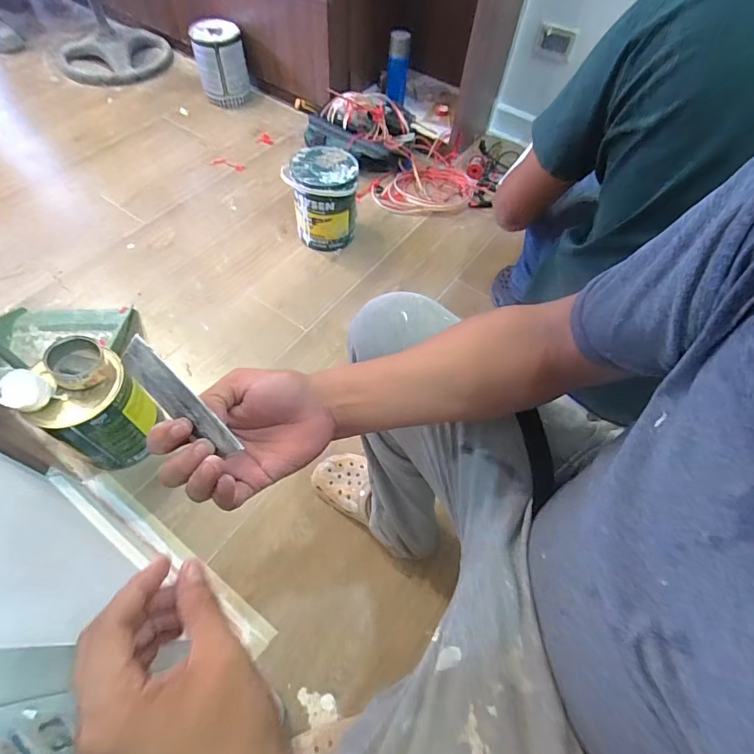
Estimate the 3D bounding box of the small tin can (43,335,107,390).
[{"bbox_3d":[-0.505,-0.024,0.718,0.084,0.041,0.088,-35,67,-23],"label":"small tin can"}]

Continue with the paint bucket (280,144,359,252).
[{"bbox_3d":[-0.148,-0.480,1.159,0.177,0.213,0.177,2,58,-4],"label":"paint bucket"}]

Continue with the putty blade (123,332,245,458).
[{"bbox_3d":[-0.143,0.018,0.307,0.099,0.044,0.004,51,40,-11],"label":"putty blade"}]

